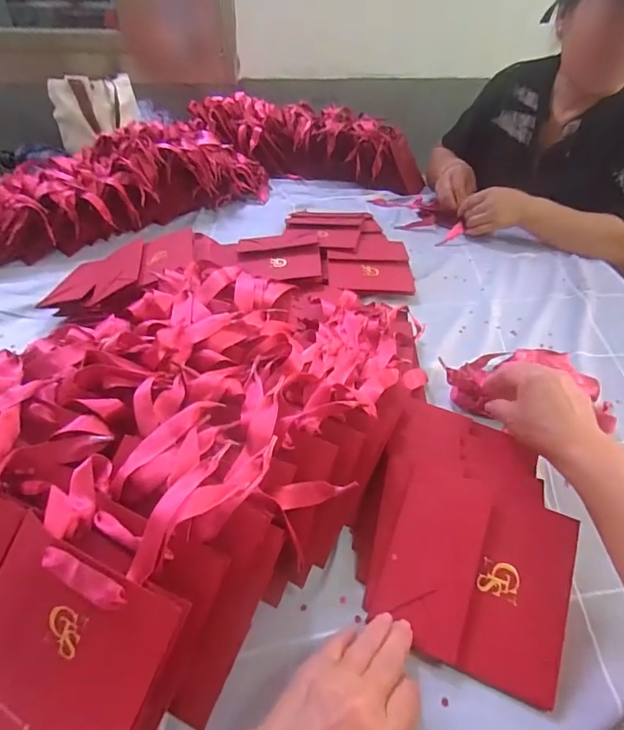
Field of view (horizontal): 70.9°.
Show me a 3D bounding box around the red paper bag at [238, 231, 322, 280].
[{"bbox_3d":[-0.054,-0.181,0.724,0.131,0.019,0.130,-1,42,-5],"label":"red paper bag"}]

